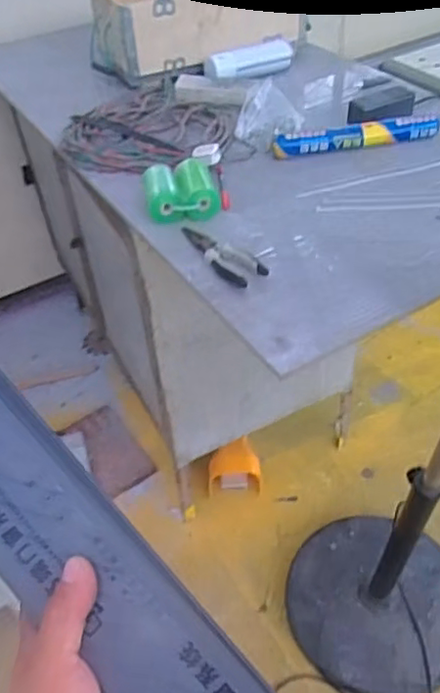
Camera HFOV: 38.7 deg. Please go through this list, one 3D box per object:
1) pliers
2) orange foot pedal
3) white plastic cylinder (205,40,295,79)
[{"bbox_3d":[-0.003,-0.142,0.943,0.057,0.015,0.175,-28,48,-23],"label":"pliers"},{"bbox_3d":[0.041,0.341,1.755,0.153,0.098,0.147,-1,44,4],"label":"orange foot pedal"},{"bbox_3d":[0.069,-0.637,1.399,0.210,0.045,0.059,-15,45,-11],"label":"white plastic cylinder"}]

